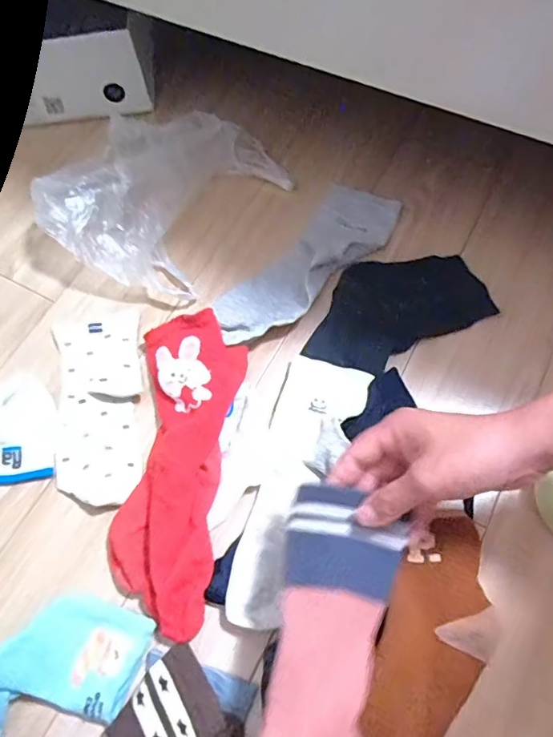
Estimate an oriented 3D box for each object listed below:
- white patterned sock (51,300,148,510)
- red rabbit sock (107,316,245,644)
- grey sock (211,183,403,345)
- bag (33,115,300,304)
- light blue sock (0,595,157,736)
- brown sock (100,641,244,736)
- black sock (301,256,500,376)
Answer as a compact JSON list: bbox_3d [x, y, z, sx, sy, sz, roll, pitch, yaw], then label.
[{"bbox_3d":[-0.177,0.025,0.511,0.083,0.014,0.215,-8,65,-1],"label":"white patterned sock"},{"bbox_3d":[-0.091,0.078,0.464,0.101,0.048,0.282,3,66,4],"label":"red rabbit sock"},{"bbox_3d":[0.034,-0.114,0.554,0.087,0.022,0.241,36,72,17],"label":"grey sock"},{"bbox_3d":[-0.130,-0.201,0.579,0.231,0.067,0.235,21,68,12],"label":"bag"},{"bbox_3d":[-0.179,0.235,0.392,0.160,0.065,0.098,-18,66,-6],"label":"light blue sock"},{"bbox_3d":[-0.083,0.278,0.393,0.090,0.020,0.085,-38,69,-14],"label":"brown sock"},{"bbox_3d":[0.121,-0.065,0.544,0.195,0.010,0.109,-27,75,-7],"label":"black sock"}]

